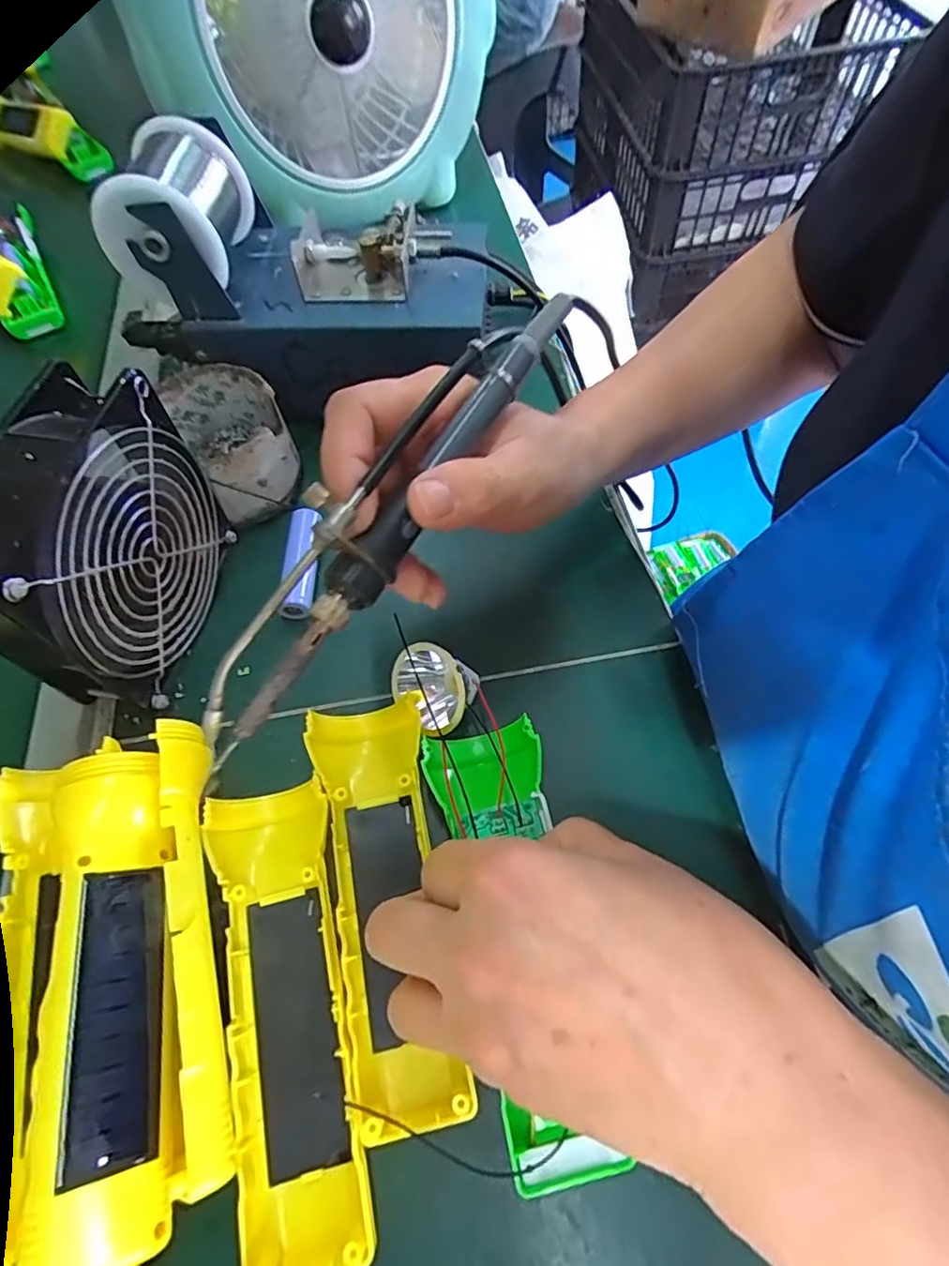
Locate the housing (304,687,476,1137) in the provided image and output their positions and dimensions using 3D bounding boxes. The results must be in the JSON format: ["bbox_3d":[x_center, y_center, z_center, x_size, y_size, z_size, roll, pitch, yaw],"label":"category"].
[{"bbox_3d":[-0.039,0.108,0.251,0.048,0.032,0.163,-10,63,-4],"label":"housing"}]

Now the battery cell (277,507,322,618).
[{"bbox_3d":[-0.099,-0.037,0.332,0.023,0.022,0.067,-4,60,-1],"label":"battery cell"}]

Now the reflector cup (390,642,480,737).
[{"bbox_3d":[-0.023,0.029,0.282,0.042,0.034,0.039,14,62,9],"label":"reflector cup"}]

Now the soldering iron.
[{"bbox_3d":[-0.028,-0.047,0.199,0.023,0.027,0.208,31,77,17],"label":"soldering iron"}]

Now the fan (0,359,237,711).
[{"bbox_3d":[-0.168,-0.032,0.271,0.042,0.124,0.125,10,61,7],"label":"fan"}]

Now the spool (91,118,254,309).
[{"bbox_3d":[-0.168,-0.236,0.327,0.073,0.060,0.082,-1,60,1],"label":"spool"}]

